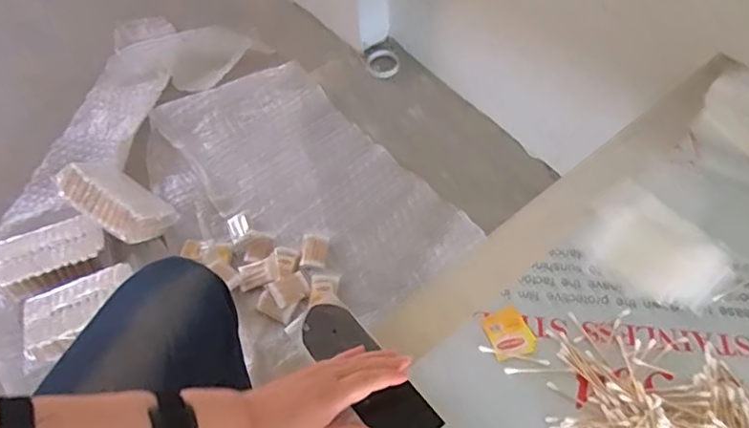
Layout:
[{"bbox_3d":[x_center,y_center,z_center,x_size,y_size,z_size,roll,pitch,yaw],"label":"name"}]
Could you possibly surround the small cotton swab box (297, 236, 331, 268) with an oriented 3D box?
[{"bbox_3d":[-0.127,0.079,1.166,0.056,0.012,0.073,3,58,5],"label":"small cotton swab box"}]

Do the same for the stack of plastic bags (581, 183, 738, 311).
[{"bbox_3d":[0.310,0.042,0.617,0.113,0.017,0.146,-36,62,-18],"label":"stack of plastic bags"}]

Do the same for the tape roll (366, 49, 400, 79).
[{"bbox_3d":[0.022,-0.396,1.454,0.086,0.018,0.095,-5,58,1],"label":"tape roll"}]

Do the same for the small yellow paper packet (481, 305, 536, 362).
[{"bbox_3d":[0.141,0.127,0.581,0.045,0.005,0.053,-23,59,-11],"label":"small yellow paper packet"}]

